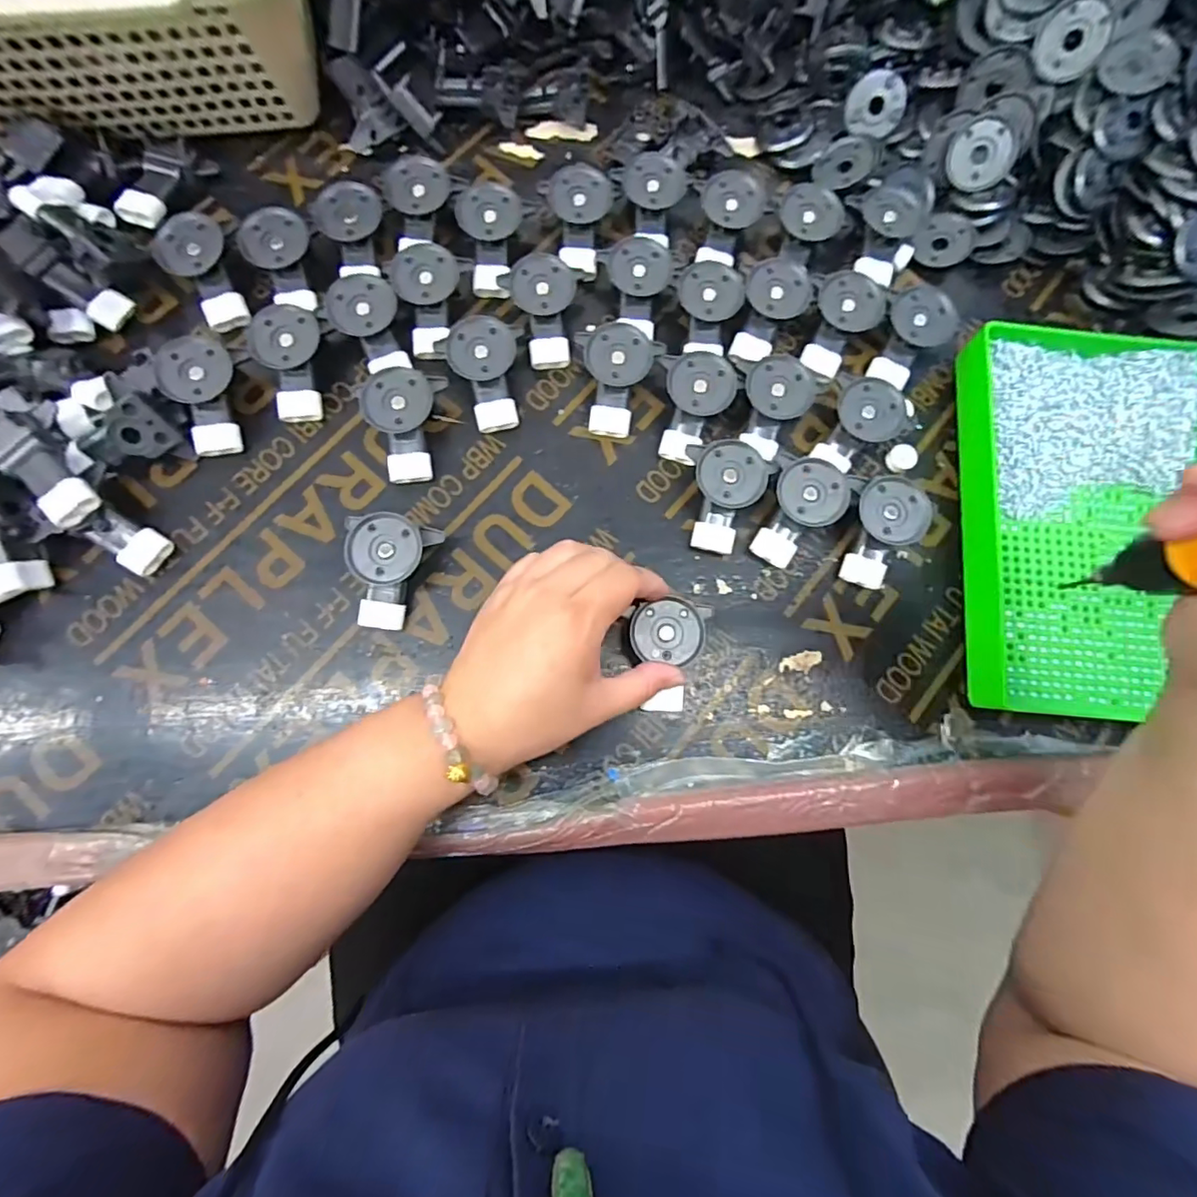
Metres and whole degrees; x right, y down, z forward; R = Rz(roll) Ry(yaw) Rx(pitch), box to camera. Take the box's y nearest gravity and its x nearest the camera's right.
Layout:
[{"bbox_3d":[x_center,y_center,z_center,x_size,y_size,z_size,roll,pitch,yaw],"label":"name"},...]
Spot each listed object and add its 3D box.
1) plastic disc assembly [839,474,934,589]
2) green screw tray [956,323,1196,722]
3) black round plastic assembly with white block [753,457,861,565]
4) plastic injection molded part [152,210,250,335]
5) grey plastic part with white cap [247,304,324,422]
[{"bbox_3d":[0.181,-0.041,0.351,0.042,0.021,0.068,8,79,-1],"label":"plastic disc assembly"},{"bbox_3d":[0.308,-0.052,0.346,0.149,0.031,0.246,6,79,-1],"label":"green screw tray"},{"bbox_3d":[0.127,-0.055,0.352,0.042,0.022,0.069,31,80,4],"label":"black round plastic assembly with white block"},{"bbox_3d":[-0.259,-0.214,0.363,0.041,0.016,0.071,-25,102,-3],"label":"plastic injection molded part"},{"bbox_3d":[-0.199,-0.150,0.358,0.039,0.017,0.067,-5,104,-1],"label":"grey plastic part with white cap"}]

